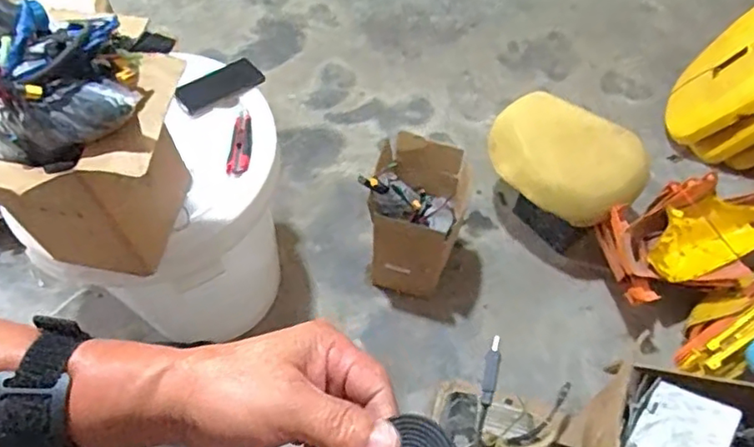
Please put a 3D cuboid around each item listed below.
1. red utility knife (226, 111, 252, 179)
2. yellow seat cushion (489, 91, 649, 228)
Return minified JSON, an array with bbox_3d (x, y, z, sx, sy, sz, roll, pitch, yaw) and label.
[{"bbox_3d":[-0.237,-0.147,1.050,0.041,0.017,0.144,2,58,1],"label":"red utility knife"},{"bbox_3d":[0.437,-0.149,1.378,0.357,0.100,0.241,38,92,24],"label":"yellow seat cushion"}]

